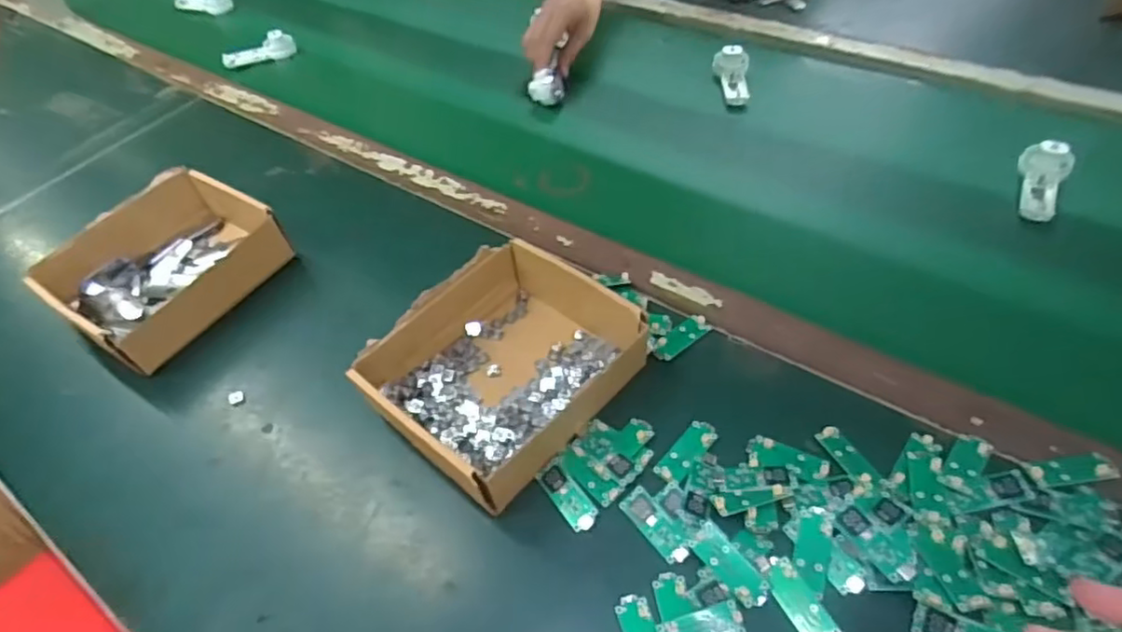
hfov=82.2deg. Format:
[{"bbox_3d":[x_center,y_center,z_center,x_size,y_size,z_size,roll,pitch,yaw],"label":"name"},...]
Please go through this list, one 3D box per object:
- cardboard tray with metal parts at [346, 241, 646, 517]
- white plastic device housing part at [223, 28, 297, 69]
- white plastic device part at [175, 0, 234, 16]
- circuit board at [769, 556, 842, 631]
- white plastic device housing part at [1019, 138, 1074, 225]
[{"bbox_3d":[-0.044,0.031,0.466,0.152,0.059,0.165,30,58,28],"label":"cardboard tray with metal parts"},{"bbox_3d":[-0.399,-0.352,0.848,0.092,0.028,0.022,-24,51,-14],"label":"white plastic device housing part"},{"bbox_3d":[-0.547,-0.478,0.976,0.090,0.030,0.031,7,51,12],"label":"white plastic device part"},{"bbox_3d":[0.138,0.165,0.370,0.020,0.007,0.050,-24,51,-14],"label":"circuit board"},{"bbox_3d":[0.421,-0.116,0.559,0.035,0.028,0.084,16,68,19],"label":"white plastic device housing part"}]

